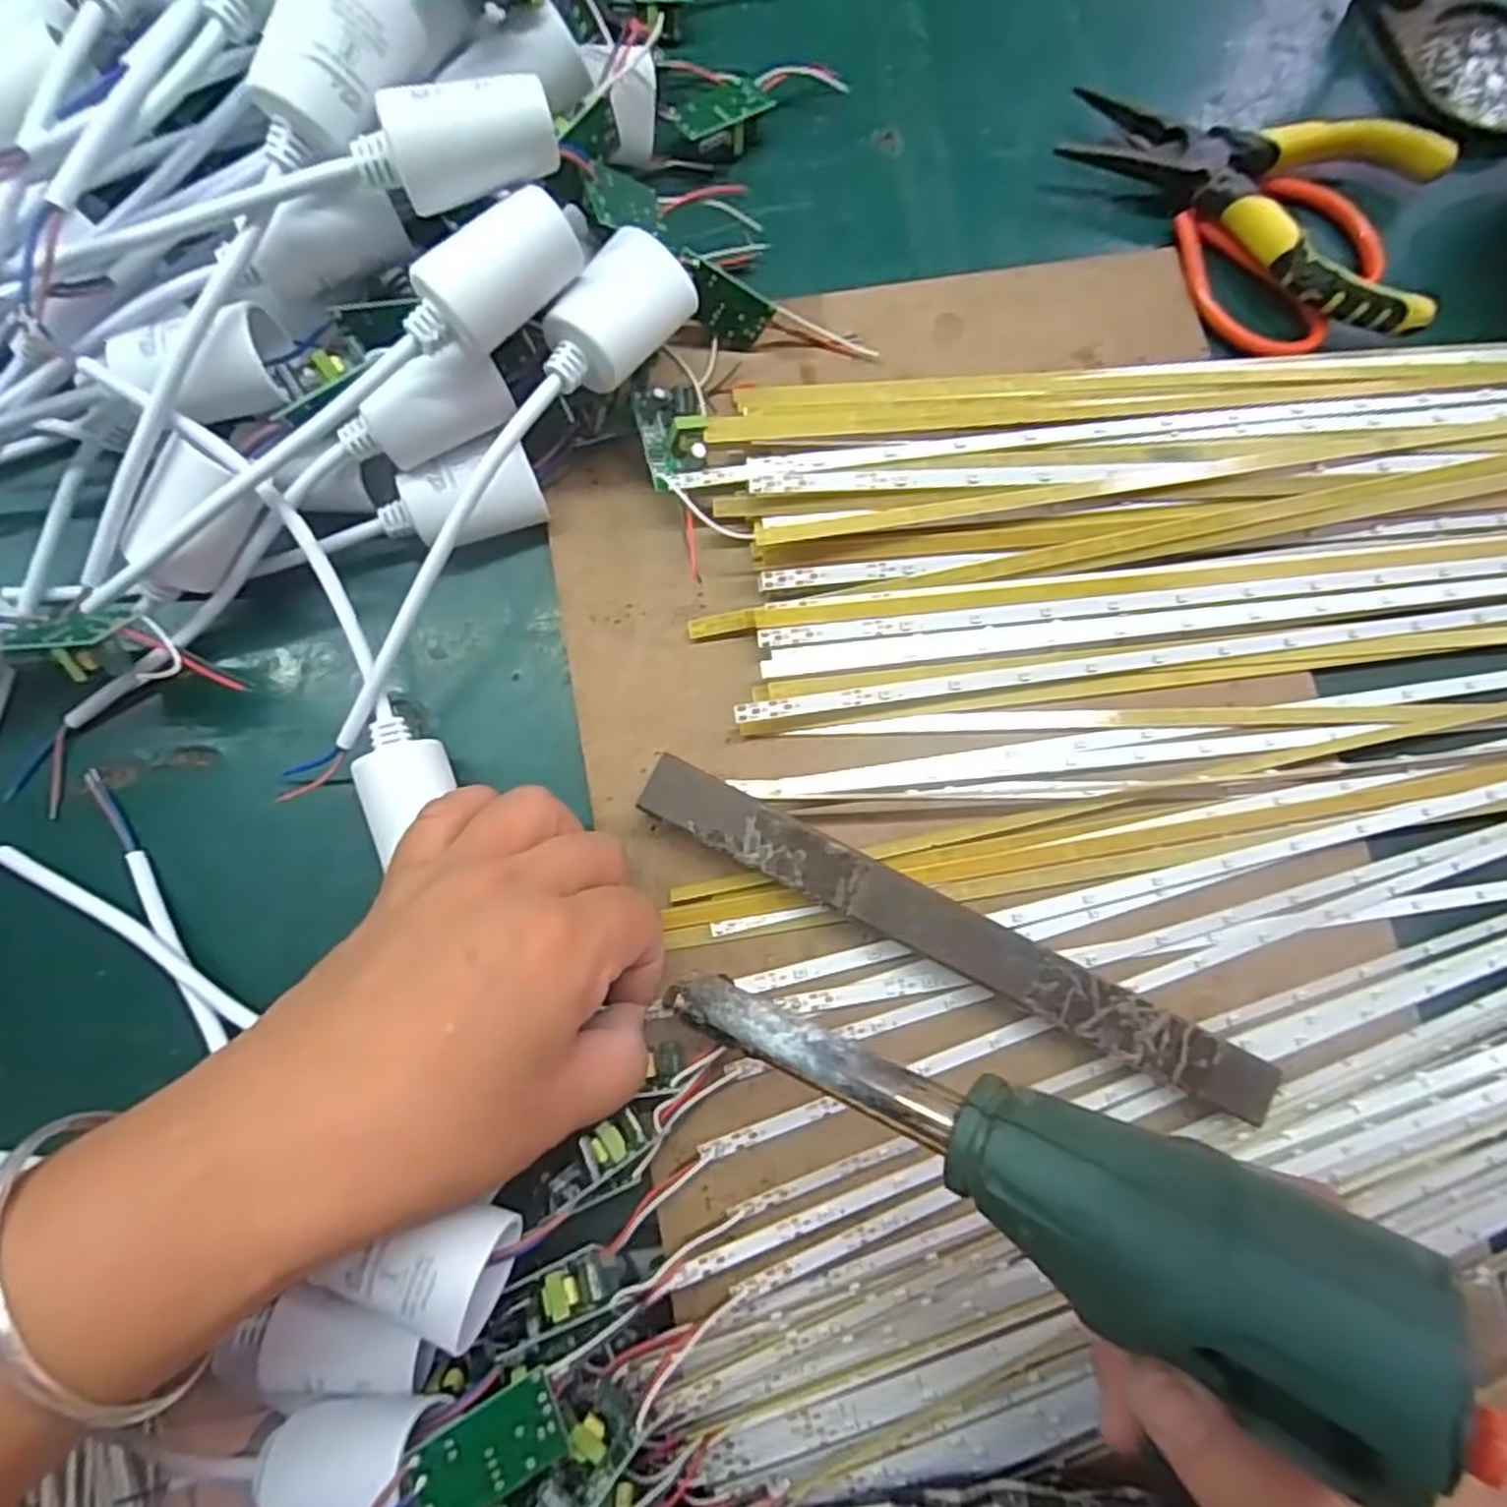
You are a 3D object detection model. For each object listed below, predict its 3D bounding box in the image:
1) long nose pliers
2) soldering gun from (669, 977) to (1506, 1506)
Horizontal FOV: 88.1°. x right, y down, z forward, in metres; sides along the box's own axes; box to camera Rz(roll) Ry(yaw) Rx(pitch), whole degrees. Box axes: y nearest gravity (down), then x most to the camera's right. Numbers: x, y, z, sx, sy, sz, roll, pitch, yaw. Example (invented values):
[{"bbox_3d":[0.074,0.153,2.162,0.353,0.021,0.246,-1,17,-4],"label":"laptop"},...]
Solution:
[{"bbox_3d":[0.206,-0.230,0.311,0.150,0.021,0.077,33,81,3],"label":"long nose pliers"},{"bbox_3d":[0.055,0.091,0.180,0.173,0.030,0.039,13,78,39],"label":"soldering gun"}]

